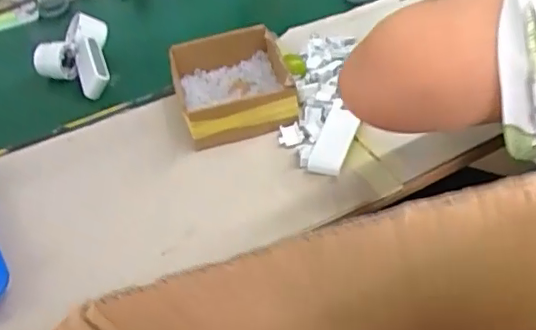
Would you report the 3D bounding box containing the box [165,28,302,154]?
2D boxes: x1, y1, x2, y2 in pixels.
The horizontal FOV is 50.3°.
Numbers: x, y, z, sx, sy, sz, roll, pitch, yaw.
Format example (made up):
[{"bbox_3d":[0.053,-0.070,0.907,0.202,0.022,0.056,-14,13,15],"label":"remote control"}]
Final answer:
[{"bbox_3d":[-0.049,-0.113,0.741,0.141,0.056,0.201,-11,40,-4],"label":"box"}]

